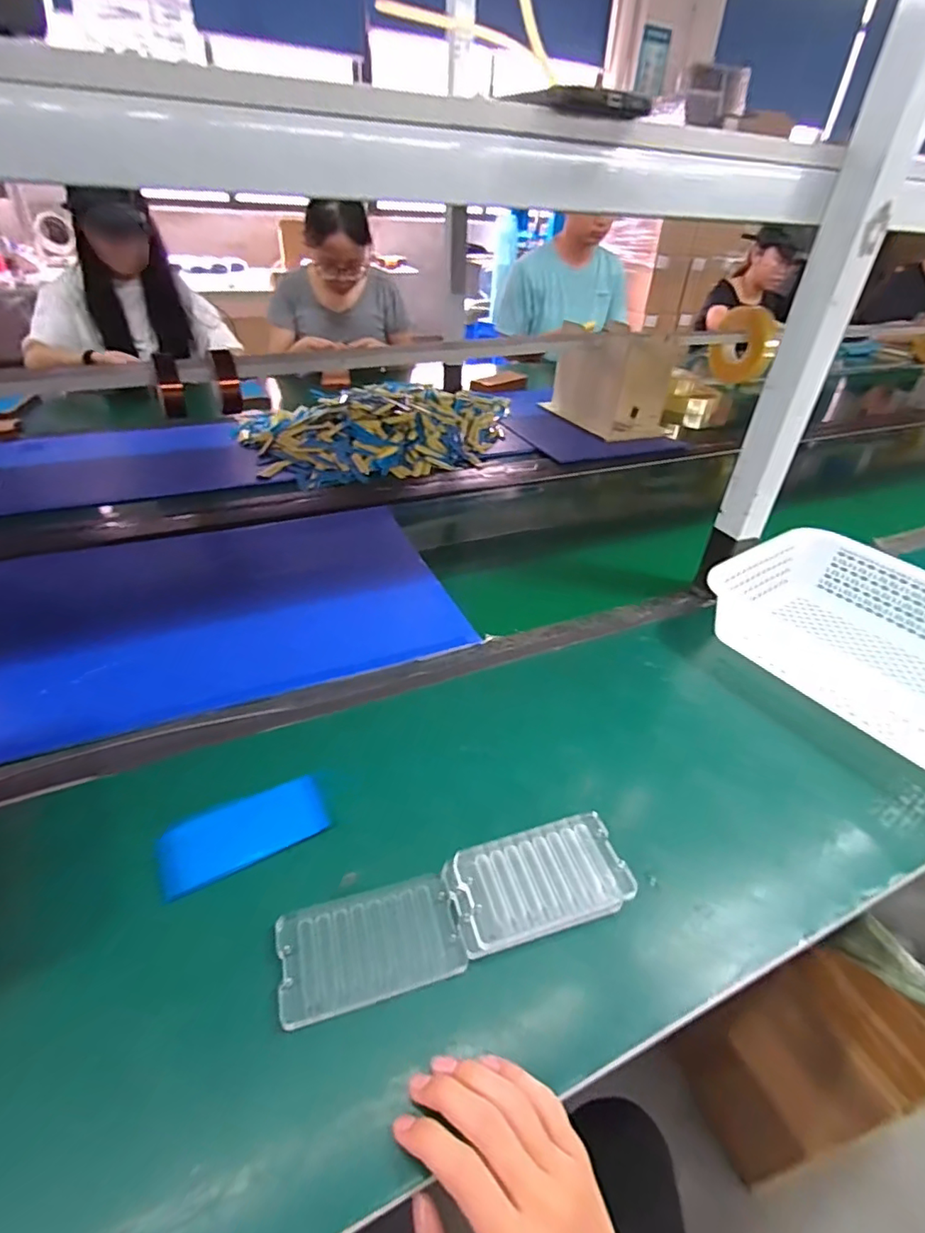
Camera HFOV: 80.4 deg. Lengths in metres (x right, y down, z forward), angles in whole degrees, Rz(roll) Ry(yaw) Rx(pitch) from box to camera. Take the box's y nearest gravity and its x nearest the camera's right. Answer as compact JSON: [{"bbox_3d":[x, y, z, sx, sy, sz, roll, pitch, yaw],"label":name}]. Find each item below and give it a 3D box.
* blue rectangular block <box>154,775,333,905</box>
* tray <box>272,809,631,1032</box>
[{"bbox_3d":[-0.172,0.171,0.436,0.122,0.011,0.055,-18,42,-26],"label":"blue rectangular block"},{"bbox_3d":[-0.001,0.208,0.393,0.248,0.021,0.070,-9,39,-16],"label":"tray"}]

